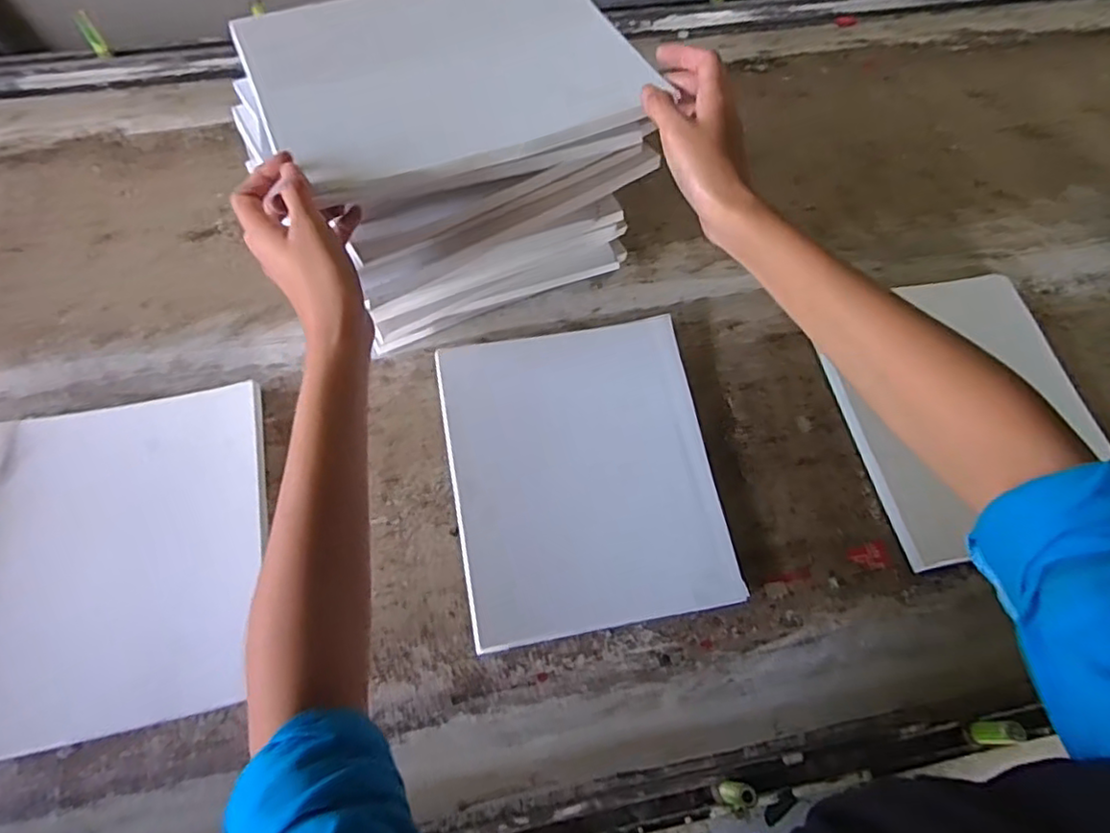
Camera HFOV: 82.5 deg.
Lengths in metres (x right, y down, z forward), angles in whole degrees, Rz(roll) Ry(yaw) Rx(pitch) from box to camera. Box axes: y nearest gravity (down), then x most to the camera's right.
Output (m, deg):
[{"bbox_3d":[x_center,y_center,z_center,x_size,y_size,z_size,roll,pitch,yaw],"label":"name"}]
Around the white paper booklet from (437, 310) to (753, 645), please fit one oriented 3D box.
[{"bbox_3d":[0.024,0.045,0.563,0.223,0.021,0.274,-9,65,-6],"label":"white paper booklet"}]

